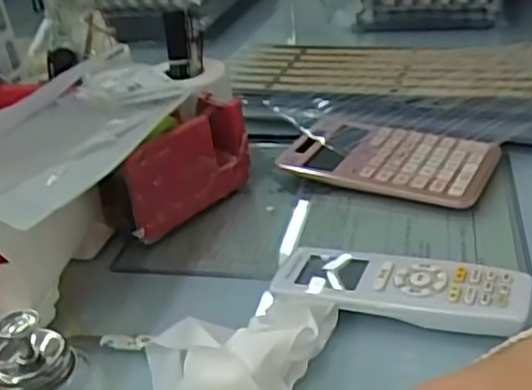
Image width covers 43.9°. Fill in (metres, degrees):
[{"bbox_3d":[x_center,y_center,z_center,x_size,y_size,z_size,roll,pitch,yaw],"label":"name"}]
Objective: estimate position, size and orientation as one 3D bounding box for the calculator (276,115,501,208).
[{"bbox_3d":[0.107,-0.030,0.598,0.184,0.027,0.109,11,34,29],"label":"calculator"}]

